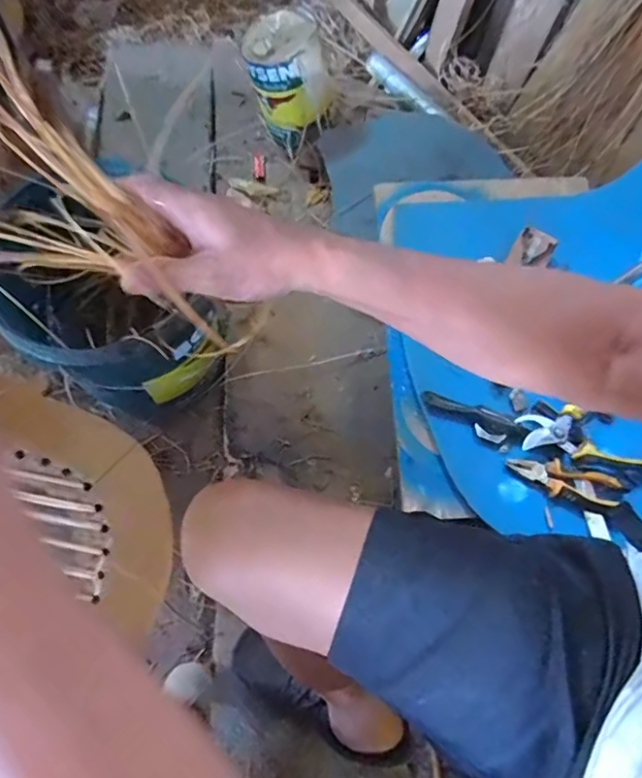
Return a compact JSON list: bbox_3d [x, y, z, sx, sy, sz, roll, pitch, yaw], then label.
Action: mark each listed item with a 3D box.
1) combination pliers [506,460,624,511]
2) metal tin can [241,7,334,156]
[{"bbox_3d":[0.321,0.123,0.714,0.142,0.021,0.046,16,70,6],"label":"combination pliers"},{"bbox_3d":[-0.072,-0.648,1.152,0.158,0.199,0.163,-34,73,-12],"label":"metal tin can"}]

